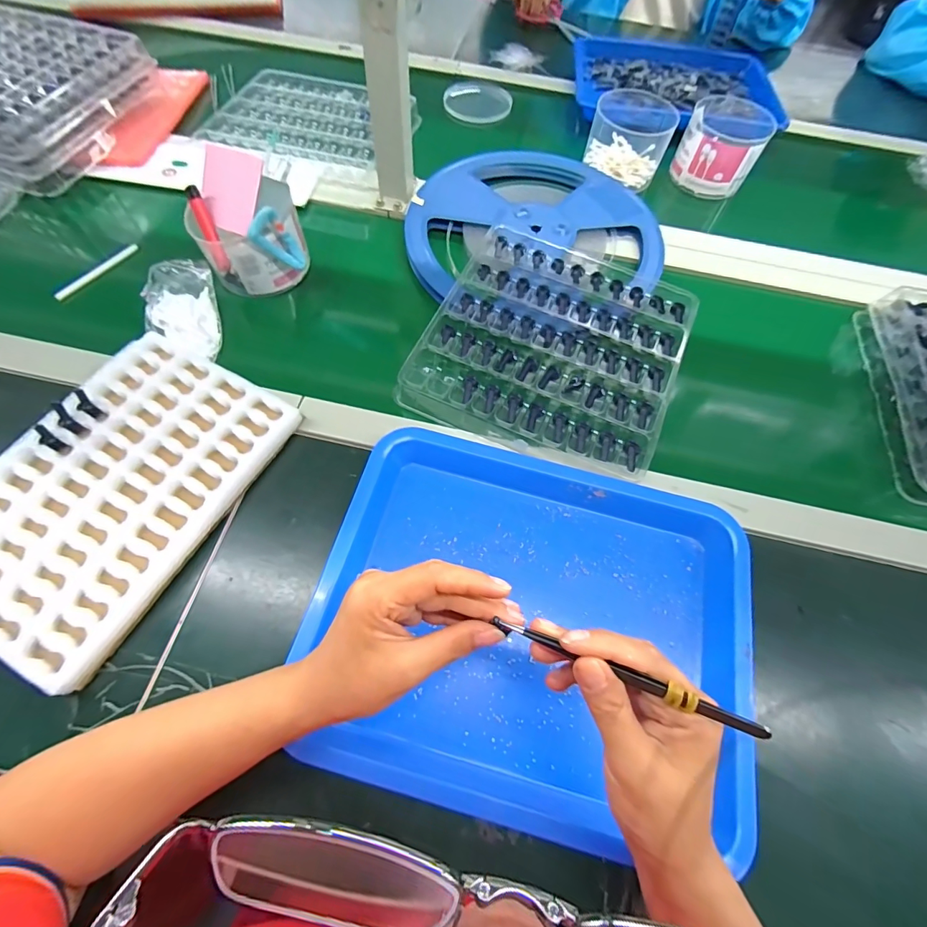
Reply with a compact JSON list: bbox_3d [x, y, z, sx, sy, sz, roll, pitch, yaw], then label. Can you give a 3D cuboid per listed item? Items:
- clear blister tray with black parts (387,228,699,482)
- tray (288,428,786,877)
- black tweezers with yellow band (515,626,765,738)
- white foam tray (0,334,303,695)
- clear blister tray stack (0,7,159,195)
[{"bbox_3d":[0.098,-0.131,0.471,0.251,0.024,0.267,23,66,7],"label":"clear blister tray with black parts"},{"bbox_3d":[0.053,0.122,0.349,0.327,0.031,0.271,16,66,4],"label":"tray"},{"bbox_3d":[0.084,0.108,0.222,0.124,0.011,0.006,17,65,18],"label":"black tweezers with yellow band"},{"bbox_3d":[-0.299,0.017,0.384,0.184,0.027,0.268,28,67,9],"label":"white foam tray"},{"bbox_3d":[-0.595,-0.492,0.583,0.254,0.069,0.250,15,64,5],"label":"clear blister tray stack"}]

